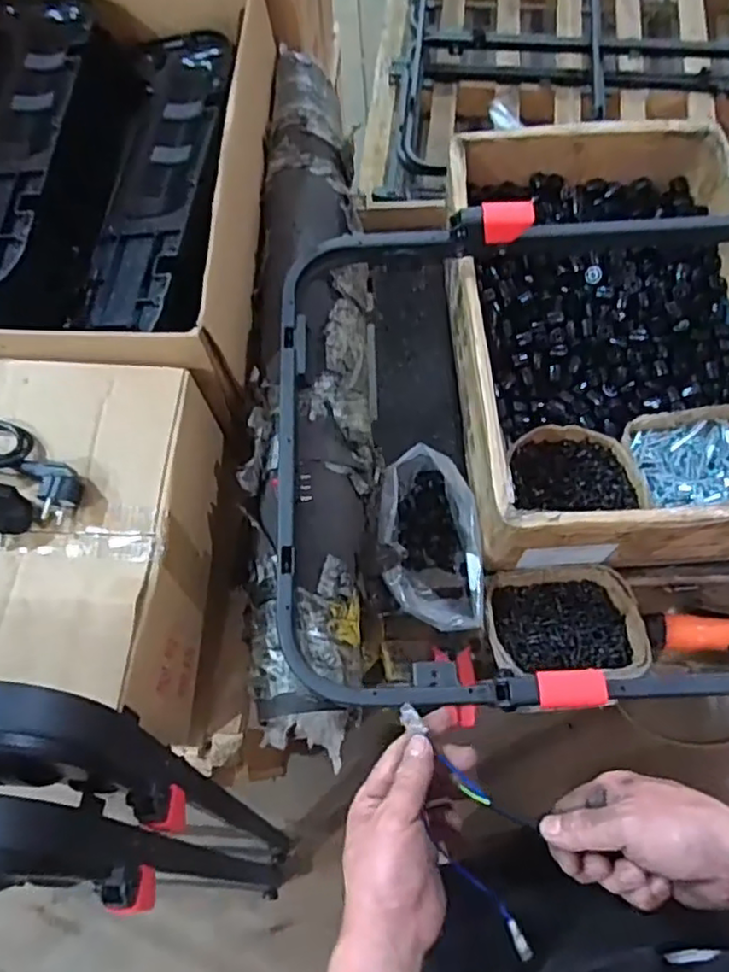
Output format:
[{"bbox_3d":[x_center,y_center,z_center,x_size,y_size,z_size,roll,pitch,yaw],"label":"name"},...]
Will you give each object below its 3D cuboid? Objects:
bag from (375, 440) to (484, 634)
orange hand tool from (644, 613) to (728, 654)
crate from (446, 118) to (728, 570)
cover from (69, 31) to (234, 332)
[{"bbox_3d":[0.075,0.060,0.780,0.113,0.122,0.218,-7,69,0],"label":"bag"},{"bbox_3d":[0.440,0.177,0.778,0.211,0.051,0.044,4,69,4],"label":"orange hand tool"},{"bbox_3d":[0.293,-0.188,0.804,0.357,0.150,0.541,-5,69,1],"label":"crate"},{"bbox_3d":[-0.247,-0.374,0.778,0.150,0.058,0.456,5,69,5],"label":"cover"}]

